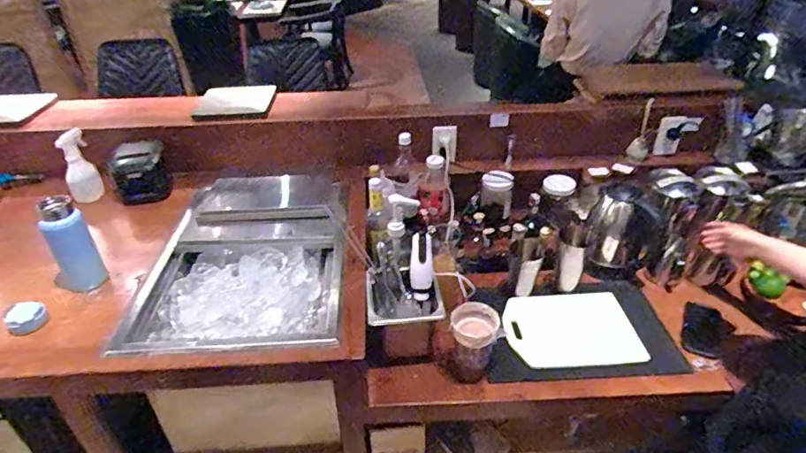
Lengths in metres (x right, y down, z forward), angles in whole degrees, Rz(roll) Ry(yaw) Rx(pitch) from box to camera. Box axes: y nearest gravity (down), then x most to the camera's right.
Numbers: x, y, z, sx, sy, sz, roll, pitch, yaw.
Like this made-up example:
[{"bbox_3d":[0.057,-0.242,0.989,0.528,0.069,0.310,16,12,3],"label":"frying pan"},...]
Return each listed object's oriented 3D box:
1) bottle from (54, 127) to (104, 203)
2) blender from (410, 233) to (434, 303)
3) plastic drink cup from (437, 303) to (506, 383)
[{"bbox_3d":[-0.888,-0.157,1.357,0.092,0.189,0.057,-27,42,-32],"label":"bottle"},{"bbox_3d":[0.042,0.089,1.098,0.052,0.158,0.045,0,5,3],"label":"blender"},{"bbox_3d":[0.148,0.244,1.050,0.097,0.137,0.098,-1,35,1],"label":"plastic drink cup"}]

